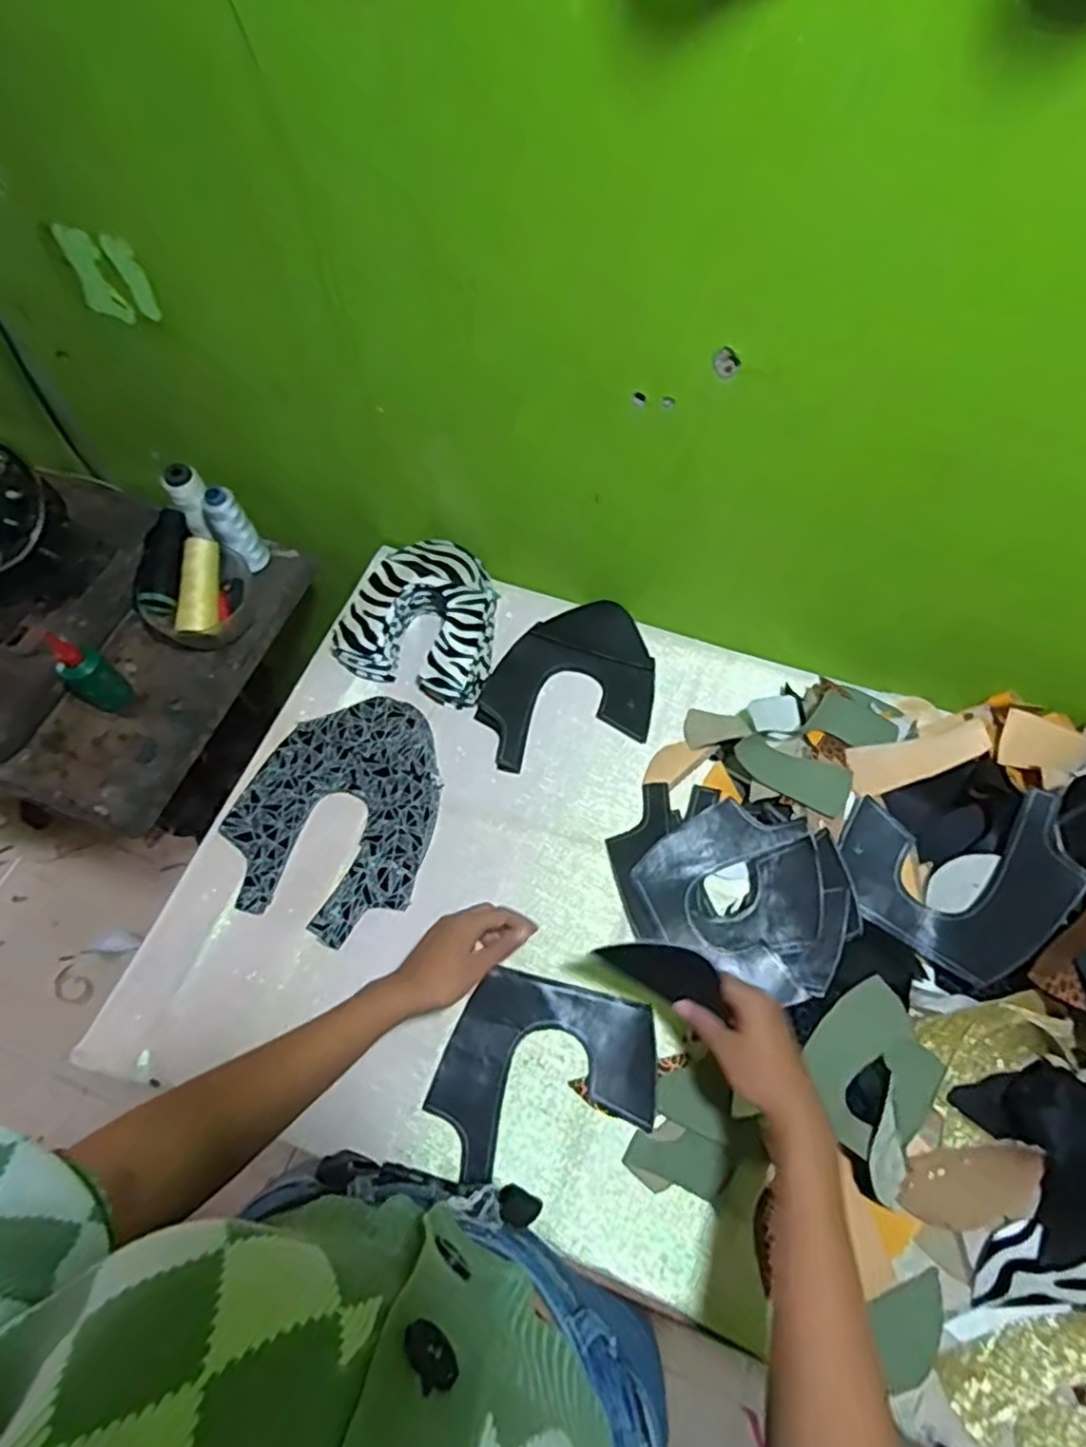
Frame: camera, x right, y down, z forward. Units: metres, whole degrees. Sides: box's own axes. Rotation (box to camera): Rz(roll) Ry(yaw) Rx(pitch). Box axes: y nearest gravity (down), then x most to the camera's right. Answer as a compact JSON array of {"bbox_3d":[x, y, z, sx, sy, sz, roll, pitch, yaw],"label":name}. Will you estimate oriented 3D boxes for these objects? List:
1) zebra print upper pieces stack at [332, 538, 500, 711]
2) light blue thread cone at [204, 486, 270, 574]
[{"bbox_3d":[-0.131,-0.119,0.786,0.165,0.076,0.165,16,65,8],"label":"zebra print upper pieces stack"},{"bbox_3d":[-0.357,-0.222,0.812,0.041,0.109,0.036,-34,68,-15],"label":"light blue thread cone"}]

